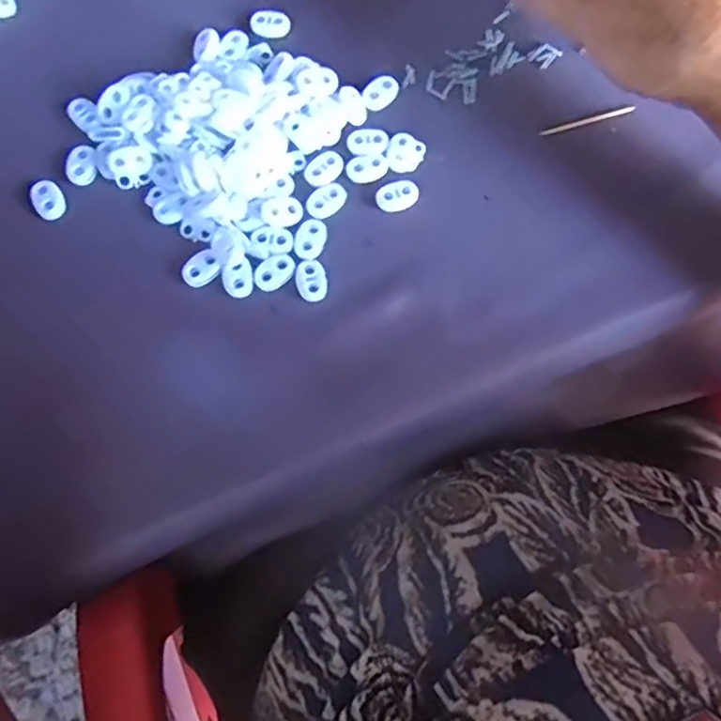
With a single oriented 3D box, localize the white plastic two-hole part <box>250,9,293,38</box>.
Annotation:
[{"bbox_3d":[-0.052,-0.196,0.363,0.023,0.004,0.015,0,75,-2],"label":"white plastic two-hole part"}]

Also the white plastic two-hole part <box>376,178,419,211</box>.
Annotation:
[{"bbox_3d":[0.020,-0.089,0.337,0.023,0.005,0.016,-26,77,-8],"label":"white plastic two-hole part"}]

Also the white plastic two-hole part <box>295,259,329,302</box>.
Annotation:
[{"bbox_3d":[-0.025,-0.041,0.323,0.016,0.004,0.023,-15,76,-6],"label":"white plastic two-hole part"}]

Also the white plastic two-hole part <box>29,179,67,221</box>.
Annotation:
[{"bbox_3d":[-0.167,-0.086,0.335,0.016,0.006,0.023,-29,78,-9],"label":"white plastic two-hole part"}]

